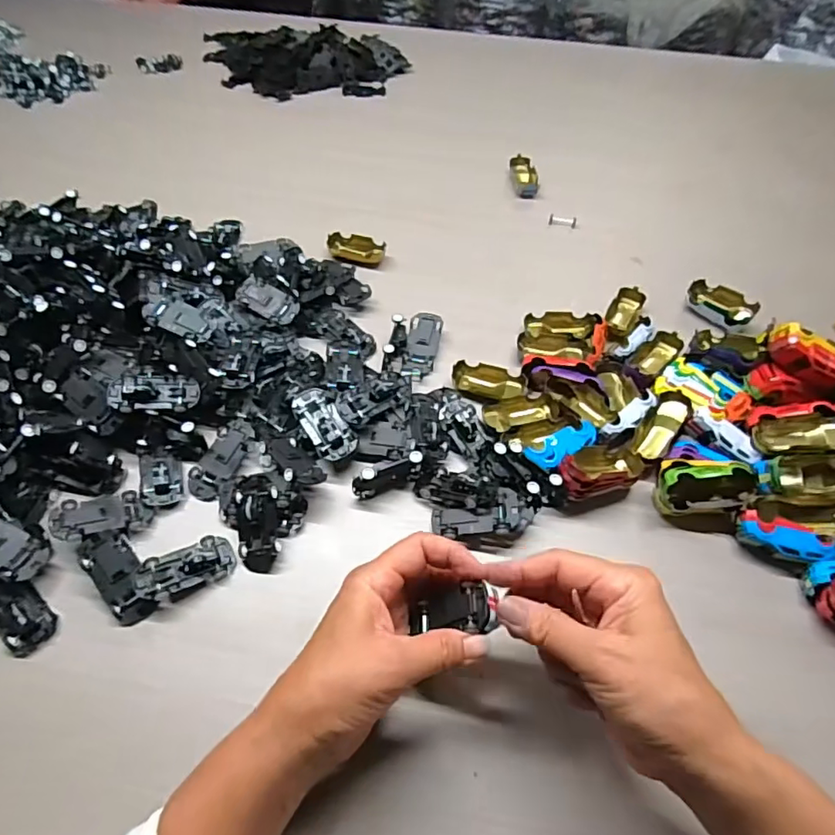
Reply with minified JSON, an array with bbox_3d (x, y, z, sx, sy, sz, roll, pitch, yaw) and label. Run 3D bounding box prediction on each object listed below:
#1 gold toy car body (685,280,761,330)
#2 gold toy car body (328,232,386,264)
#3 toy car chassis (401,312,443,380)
[{"bbox_3d":[0.300,-0.114,0.543,0.064,0.018,0.032,39,63,24],"label":"gold toy car body"},{"bbox_3d":[-0.066,-0.183,0.591,0.061,0.012,0.032,13,55,8],"label":"gold toy car body"},{"bbox_3d":[0.005,-0.068,0.510,0.029,0.013,0.072,7,55,4],"label":"toy car chassis"}]

